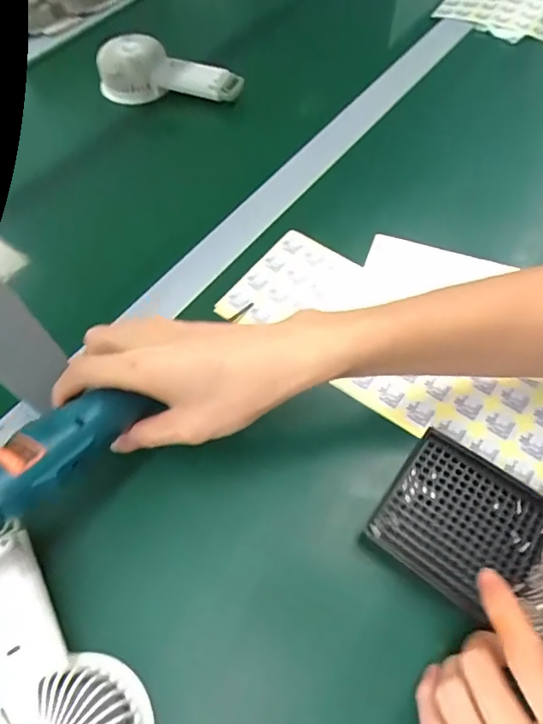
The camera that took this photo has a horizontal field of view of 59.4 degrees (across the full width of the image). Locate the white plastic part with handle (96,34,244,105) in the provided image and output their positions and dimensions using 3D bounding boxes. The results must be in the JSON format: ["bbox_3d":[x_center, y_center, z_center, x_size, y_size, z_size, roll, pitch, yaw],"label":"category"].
[{"bbox_3d":[-0.122,-0.349,0.573,0.172,0.053,0.049,9,62,8],"label":"white plastic part with handle"}]

